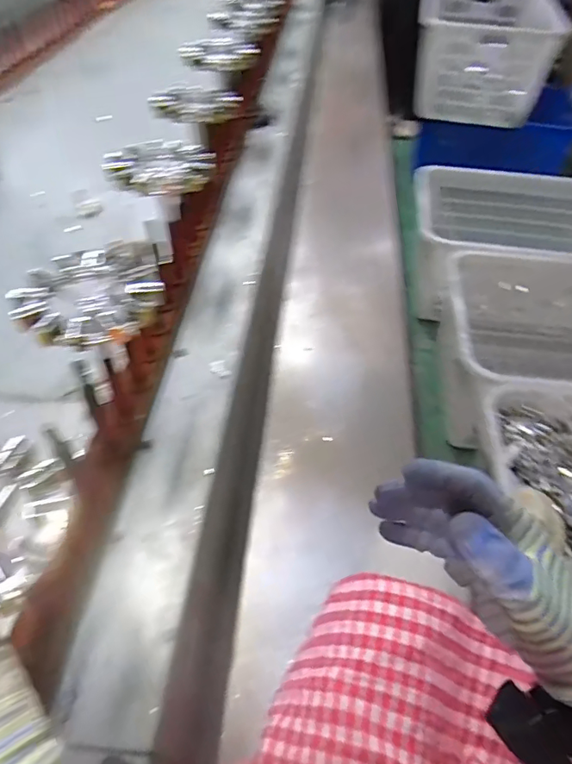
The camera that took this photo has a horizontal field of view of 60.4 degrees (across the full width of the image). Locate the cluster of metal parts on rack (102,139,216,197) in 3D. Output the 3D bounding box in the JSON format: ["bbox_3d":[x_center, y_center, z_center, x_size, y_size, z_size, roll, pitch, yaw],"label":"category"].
[{"bbox_3d":[-0.163,-0.278,0.636,0.137,0.027,0.105,-4,49,-5],"label":"cluster of metal parts on rack"}]

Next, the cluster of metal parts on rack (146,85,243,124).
[{"bbox_3d":[-0.135,-0.428,0.761,0.128,0.029,0.095,13,50,9],"label":"cluster of metal parts on rack"}]

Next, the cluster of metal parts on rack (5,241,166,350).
[{"bbox_3d":[-0.184,-0.086,0.465,0.130,0.026,0.128,1,49,-1],"label":"cluster of metal parts on rack"}]

